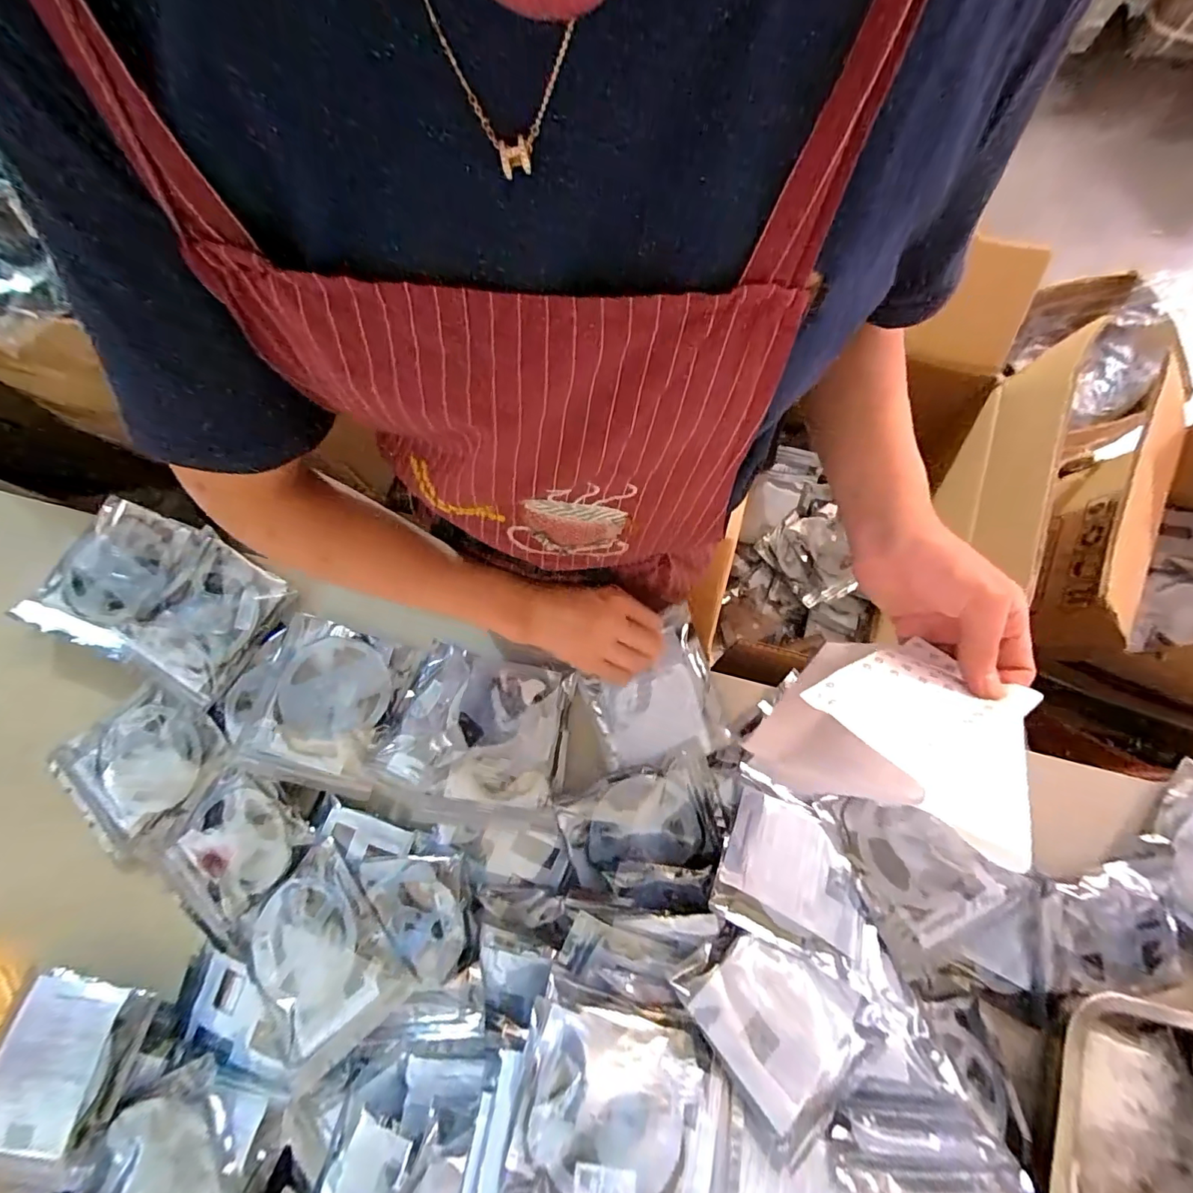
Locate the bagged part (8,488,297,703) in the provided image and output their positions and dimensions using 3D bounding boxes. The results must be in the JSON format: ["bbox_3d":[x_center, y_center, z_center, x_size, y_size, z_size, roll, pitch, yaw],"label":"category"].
[{"bbox_3d":[-0.436,-0.001,0.507,0.218,0.028,0.144,22,82,3],"label":"bagged part"}]

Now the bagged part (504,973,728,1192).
[{"bbox_3d":[0.015,0.348,0.344,0.140,0.013,0.103,16,46,9],"label":"bagged part"}]

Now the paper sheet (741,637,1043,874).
[{"bbox_3d":[0.190,0.081,0.325,0.118,0.114,0.115,19,78,3],"label":"paper sheet"}]

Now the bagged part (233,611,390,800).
[{"bbox_3d":[-0.257,0.103,0.481,0.121,0.012,0.147,17,81,3],"label":"bagged part"}]

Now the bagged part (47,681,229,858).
[{"bbox_3d":[-0.439,0.160,0.485,0.146,0.026,0.118,-43,84,-6],"label":"bagged part"}]

